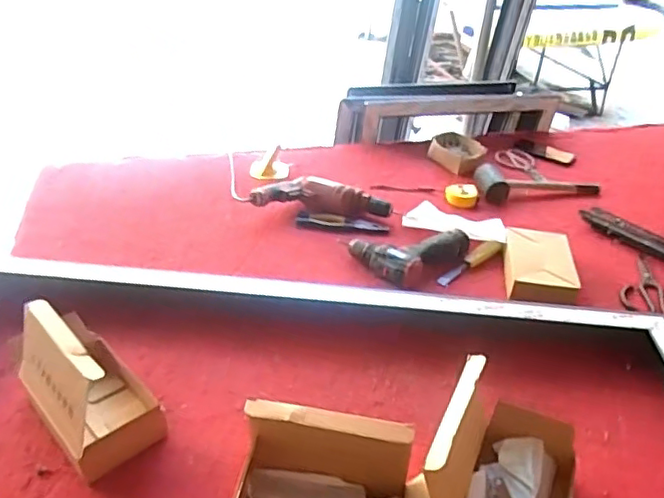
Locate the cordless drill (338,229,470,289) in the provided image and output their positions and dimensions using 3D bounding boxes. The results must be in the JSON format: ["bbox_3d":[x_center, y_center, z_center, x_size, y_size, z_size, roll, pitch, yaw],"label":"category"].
[{"bbox_3d":[0.141,-0.008,1.136,0.210,0.048,0.178,-25,43,-37],"label":"cordless drill"}]

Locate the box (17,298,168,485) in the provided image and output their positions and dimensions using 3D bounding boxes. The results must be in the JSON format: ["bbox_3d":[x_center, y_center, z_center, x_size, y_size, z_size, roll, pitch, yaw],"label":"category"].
[{"bbox_3d":[-0.306,0.158,0.750,0.124,0.152,0.199,-25,43,-36],"label":"box"}]

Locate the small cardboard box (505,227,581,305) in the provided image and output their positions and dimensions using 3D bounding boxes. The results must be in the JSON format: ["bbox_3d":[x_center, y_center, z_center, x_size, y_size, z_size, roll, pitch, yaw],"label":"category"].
[{"bbox_3d":[0.384,0.032,1.099,0.118,0.043,0.211,8,33,7],"label":"small cardboard box"}]

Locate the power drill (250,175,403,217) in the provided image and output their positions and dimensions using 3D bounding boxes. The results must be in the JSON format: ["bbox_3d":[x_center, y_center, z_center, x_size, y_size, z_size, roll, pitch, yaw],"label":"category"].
[{"bbox_3d":[-0.018,-0.105,1.256,0.298,0.057,0.101,1,33,-4],"label":"power drill"}]

